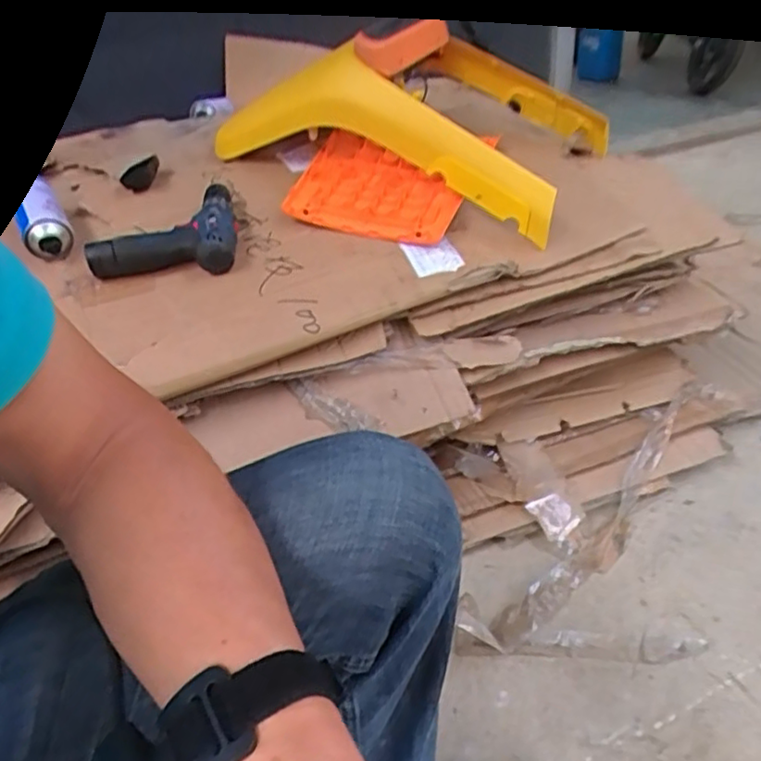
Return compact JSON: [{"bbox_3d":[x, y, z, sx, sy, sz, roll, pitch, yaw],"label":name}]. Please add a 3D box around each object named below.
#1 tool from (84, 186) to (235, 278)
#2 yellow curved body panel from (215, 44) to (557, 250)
[{"bbox_3d":[-0.296,-0.206,0.887,0.189,0.063,0.157,-6,34,0],"label":"tool"},{"bbox_3d":[-0.026,-0.373,0.976,0.600,0.209,0.079,20,43,31],"label":"yellow curved body panel"}]

